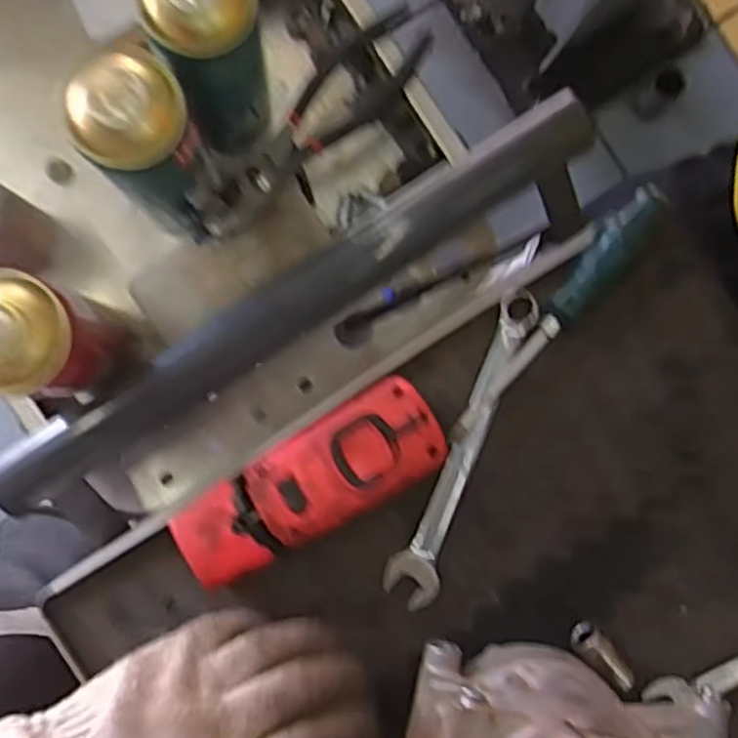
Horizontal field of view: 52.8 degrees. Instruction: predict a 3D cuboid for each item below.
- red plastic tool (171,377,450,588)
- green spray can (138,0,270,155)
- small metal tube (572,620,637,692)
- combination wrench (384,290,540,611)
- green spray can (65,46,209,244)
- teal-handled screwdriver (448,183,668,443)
[{"bbox_3d":[-0.034,0.065,0.439,0.159,0.035,0.057,-30,91,-6],"label":"red plastic tool"},{"bbox_3d":[-0.093,-0.191,0.456,0.057,0.179,0.058,0,88,-5],"label":"green spray can"},{"bbox_3d":[0.147,0.179,0.459,0.050,0.012,0.016,45,85,-2],"label":"small metal tube"},{"bbox_3d":[0.060,0.048,0.456,0.031,0.019,0.201,22,86,-4],"label":"combination wrench"},{"bbox_3d":[-0.124,-0.122,0.444,0.058,0.179,0.057,0,88,-5],"label":"green spray can"},{"bbox_3d":[0.115,-0.032,0.450,0.023,0.019,0.191,38,85,-3],"label":"teal-handled screwdriver"}]

